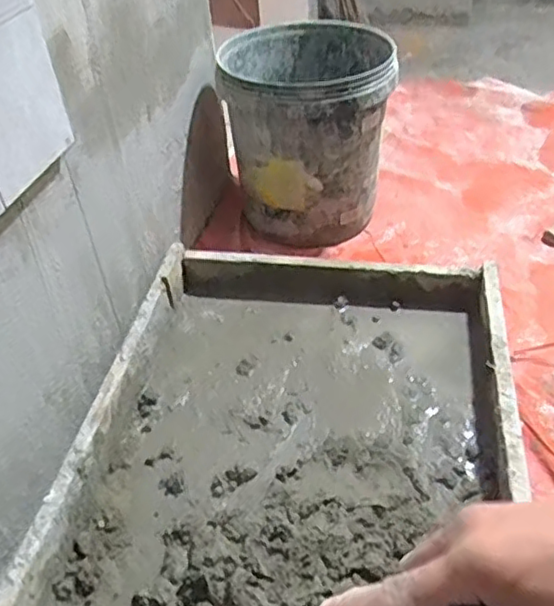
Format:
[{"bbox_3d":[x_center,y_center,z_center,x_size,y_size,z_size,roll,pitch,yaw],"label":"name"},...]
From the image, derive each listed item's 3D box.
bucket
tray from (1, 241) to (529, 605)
[{"bbox_3d":[0.058,-0.329,1.213,0.295,0.301,0.313,-1,41,1],"label":"bucket"},{"bbox_3d":[0.017,0.190,0.775,0.497,0.093,0.744,3,40,10],"label":"tray"}]

